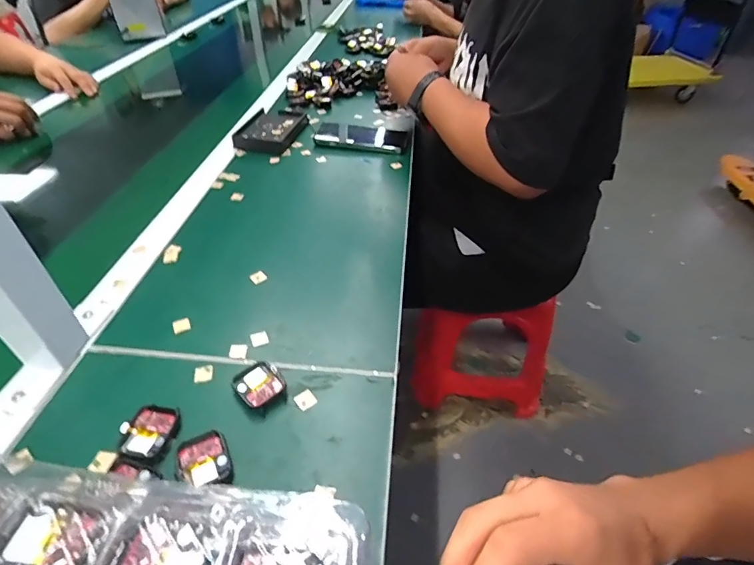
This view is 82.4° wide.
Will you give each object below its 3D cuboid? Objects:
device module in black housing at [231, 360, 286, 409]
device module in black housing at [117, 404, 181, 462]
[{"bbox_3d":[-0.105,0.089,0.381,0.039,0.011,0.037,32,51,30],"label":"device module in black housing"},{"bbox_3d":[-0.183,0.120,0.346,0.036,0.013,0.043,6,43,6],"label":"device module in black housing"}]

